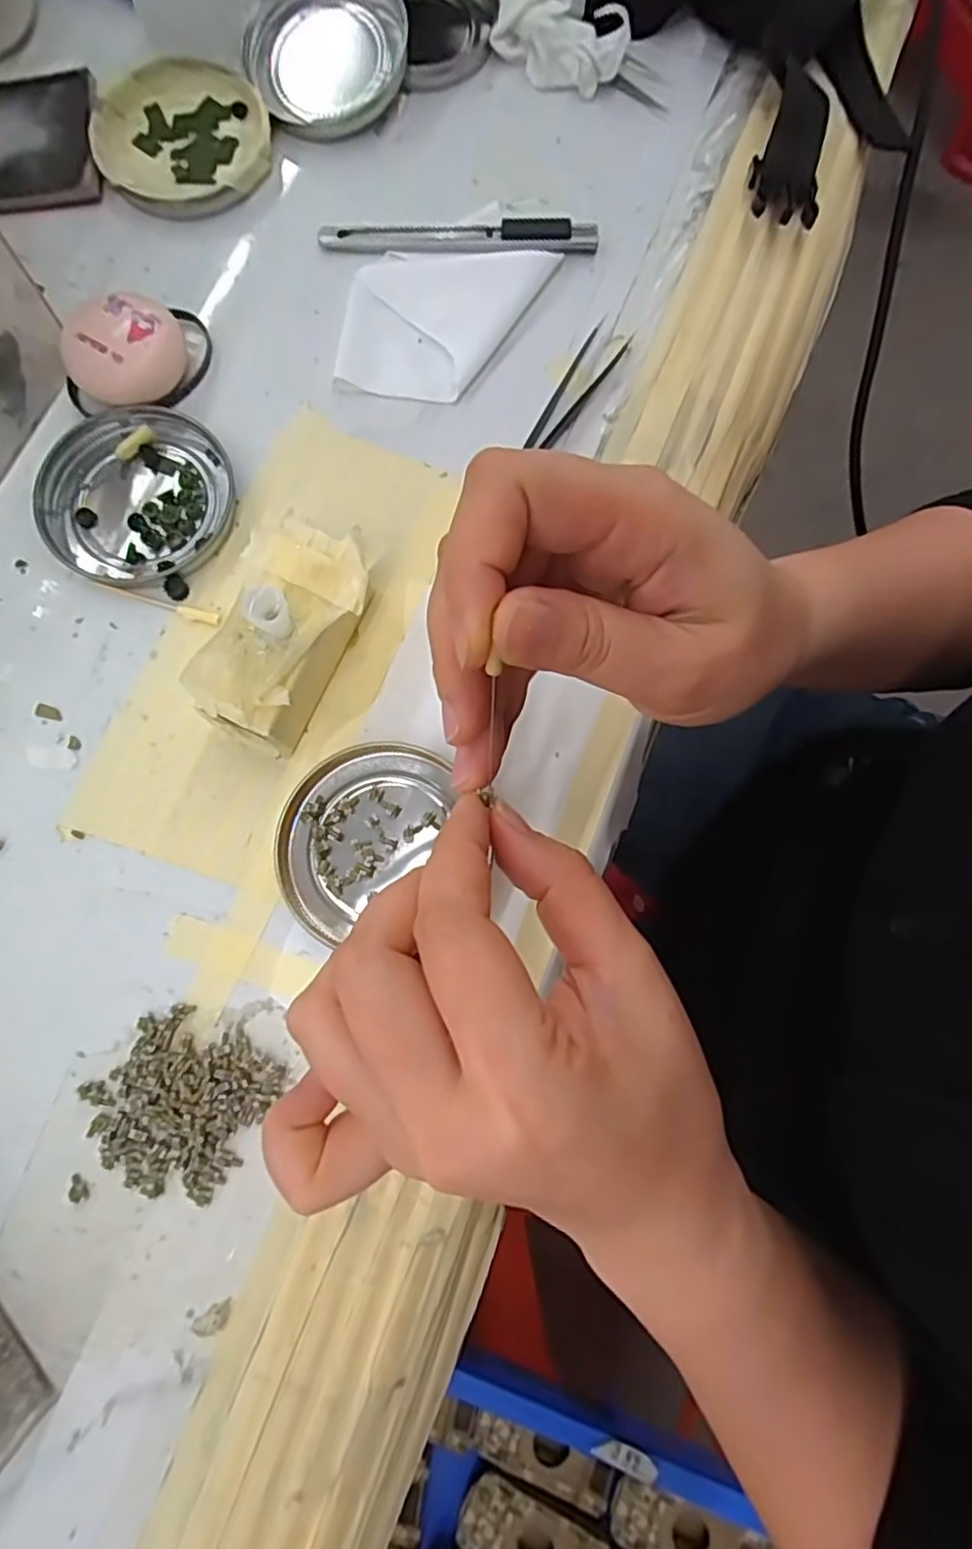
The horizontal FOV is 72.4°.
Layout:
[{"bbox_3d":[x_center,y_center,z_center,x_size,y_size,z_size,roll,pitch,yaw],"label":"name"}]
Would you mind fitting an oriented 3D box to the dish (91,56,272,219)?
[{"bbox_3d":[-0.143,-0.299,0.312,0.077,0.009,0.081,0,80,-1],"label":"dish"}]

